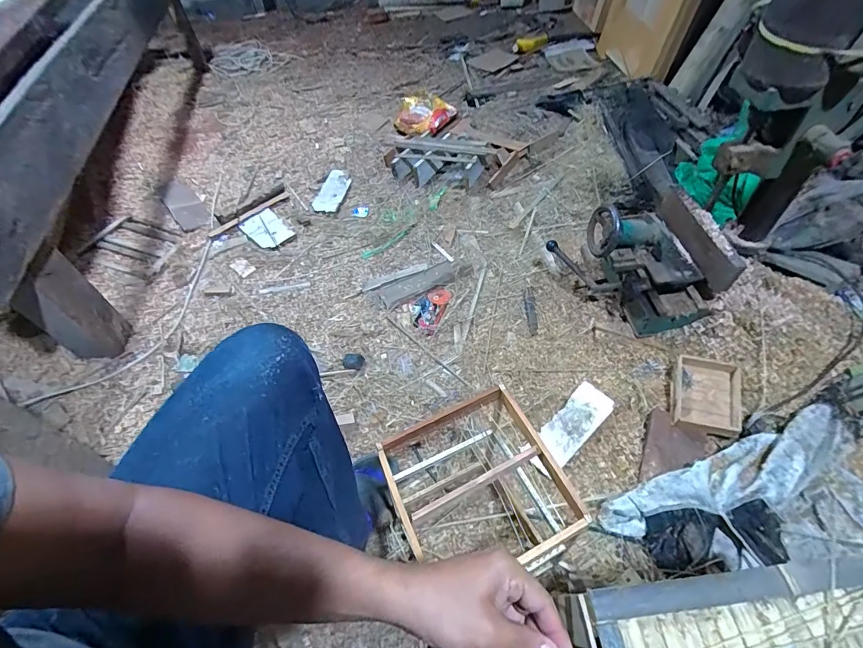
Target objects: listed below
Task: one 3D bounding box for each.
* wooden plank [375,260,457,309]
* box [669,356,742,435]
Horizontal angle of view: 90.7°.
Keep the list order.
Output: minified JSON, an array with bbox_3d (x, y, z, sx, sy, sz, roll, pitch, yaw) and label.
[{"bbox_3d":[-0.037,-0.122,1.247,0.240,0.014,0.079,-28,55,-18],"label":"wooden plank"},{"bbox_3d":[0.581,0.154,0.911,0.129,0.044,0.170,13,53,13],"label":"box"}]

